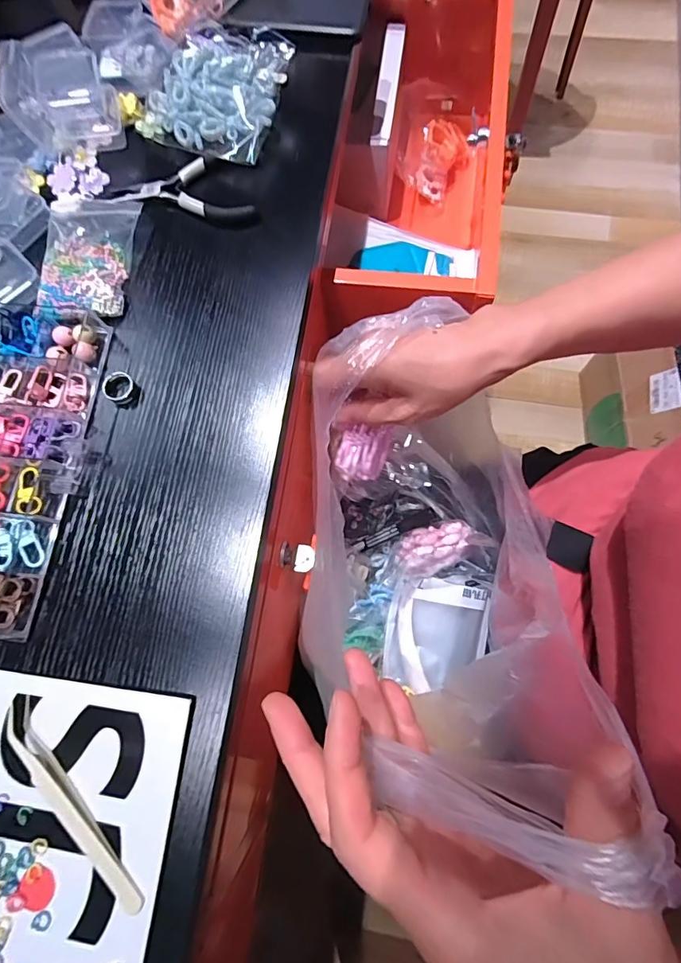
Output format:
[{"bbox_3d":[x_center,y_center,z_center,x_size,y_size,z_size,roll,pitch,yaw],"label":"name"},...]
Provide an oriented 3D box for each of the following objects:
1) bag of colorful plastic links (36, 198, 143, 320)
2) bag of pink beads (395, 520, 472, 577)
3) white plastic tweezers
[{"bbox_3d":[-0.183,-0.163,0.325,0.065,0.013,0.101,-4,75,-1],"label":"bag of colorful plastic links"},{"bbox_3d":[0.089,0.064,0.428,0.067,0.046,0.042,-13,75,-1],"label":"bag of pink beads"},{"bbox_3d":[-0.142,0.169,0.234,0.014,0.007,0.119,-40,79,-9],"label":"white plastic tweezers"}]

